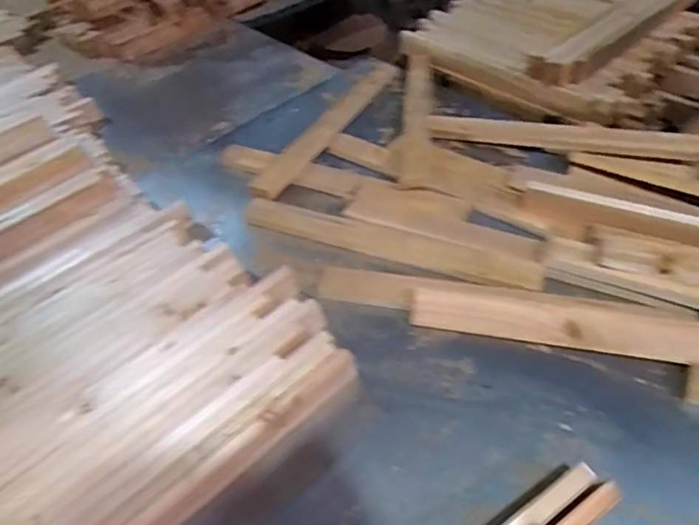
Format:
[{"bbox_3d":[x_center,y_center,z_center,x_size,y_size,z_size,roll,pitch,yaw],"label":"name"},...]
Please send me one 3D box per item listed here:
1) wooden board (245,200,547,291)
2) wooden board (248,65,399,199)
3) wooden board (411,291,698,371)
[{"bbox_3d":[0.056,-0.031,0.784,0.478,0.022,0.066,15,53,18],"label":"wooden board"},{"bbox_3d":[-0.038,-0.280,0.995,0.057,0.029,0.451,22,54,25],"label":"wooden board"},{"bbox_3d":[0.331,0.087,0.626,0.491,0.035,0.065,8,51,13],"label":"wooden board"}]

